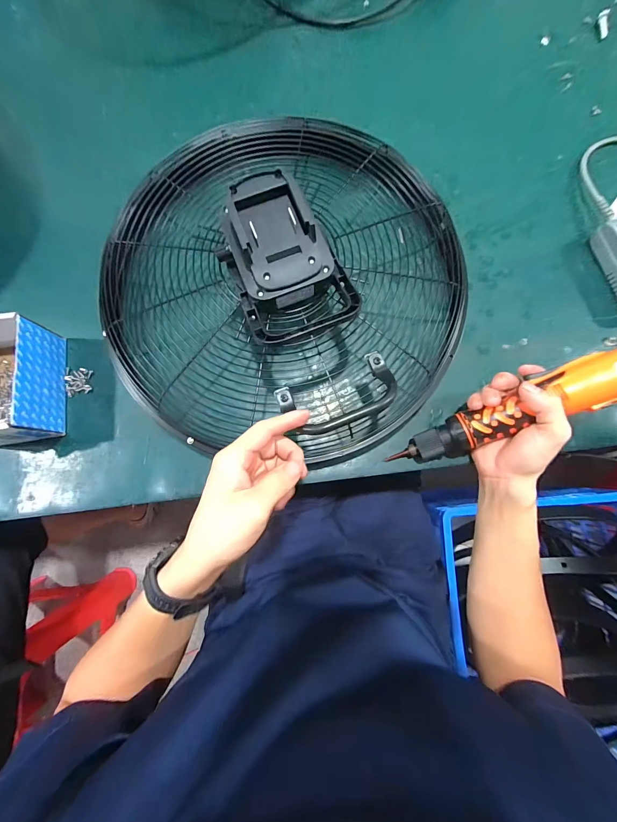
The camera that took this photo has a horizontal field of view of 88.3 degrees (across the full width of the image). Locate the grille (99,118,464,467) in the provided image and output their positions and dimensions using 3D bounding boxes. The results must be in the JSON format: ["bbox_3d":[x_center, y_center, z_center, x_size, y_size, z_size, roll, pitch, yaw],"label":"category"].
[{"bbox_3d":[-0.019,-0.141,0.356,0.370,0.121,0.379,0,82,2],"label":"grille"}]

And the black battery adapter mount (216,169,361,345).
[{"bbox_3d":[-0.030,-0.153,0.316,0.108,0.044,0.149,-25,82,-2],"label":"black battery adapter mount"}]

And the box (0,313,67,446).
[{"bbox_3d":[-0.365,-0.035,0.374,0.113,0.073,0.144,-9,82,0],"label":"box"}]

